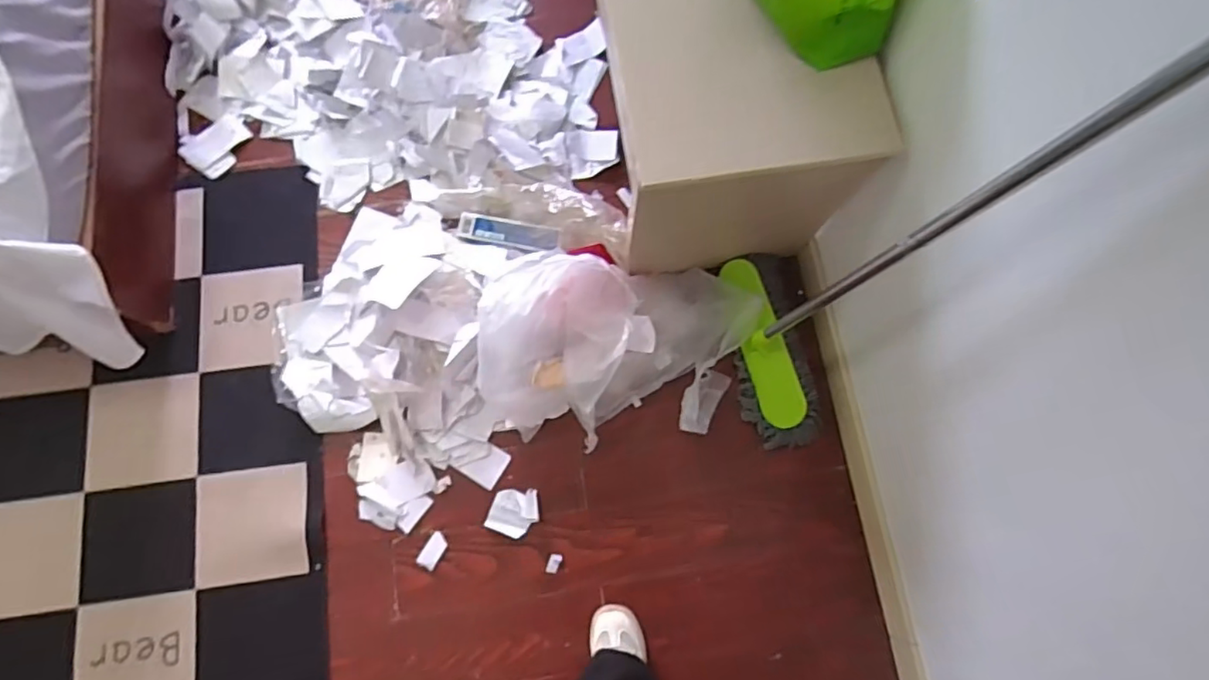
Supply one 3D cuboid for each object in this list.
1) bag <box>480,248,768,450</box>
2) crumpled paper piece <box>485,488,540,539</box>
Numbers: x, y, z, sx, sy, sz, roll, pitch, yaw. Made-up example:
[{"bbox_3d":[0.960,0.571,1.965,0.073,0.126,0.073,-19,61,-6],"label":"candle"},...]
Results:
[{"bbox_3d":[0.029,-0.013,1.201,0.552,0.176,0.344,-4,77,-2],"label":"bag"},{"bbox_3d":[-0.186,0.349,1.218,0.103,0.023,0.092,0,77,-1],"label":"crumpled paper piece"}]

